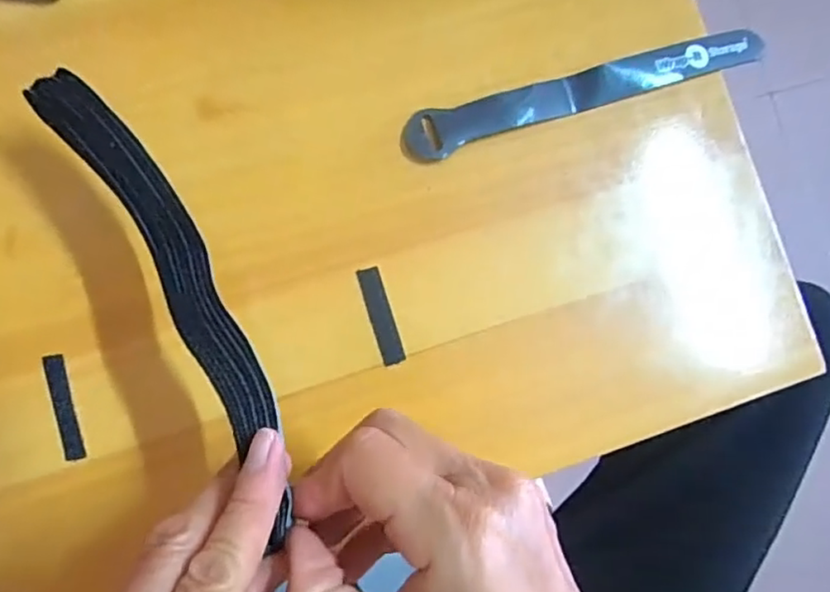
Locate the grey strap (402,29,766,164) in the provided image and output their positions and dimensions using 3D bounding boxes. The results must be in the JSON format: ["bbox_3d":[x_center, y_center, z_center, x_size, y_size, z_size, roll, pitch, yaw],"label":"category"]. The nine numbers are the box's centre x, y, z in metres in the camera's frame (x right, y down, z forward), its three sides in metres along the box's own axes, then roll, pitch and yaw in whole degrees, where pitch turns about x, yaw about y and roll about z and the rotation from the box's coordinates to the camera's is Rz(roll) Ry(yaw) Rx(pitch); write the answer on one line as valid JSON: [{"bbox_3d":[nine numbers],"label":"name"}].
[{"bbox_3d":[0.090,-0.105,0.316,0.198,0.004,0.023,-17,87,-8],"label":"grey strap"}]

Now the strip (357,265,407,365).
[{"bbox_3d":[-0.016,0.009,0.295,0.011,0.004,0.047,-17,87,-8],"label":"strip"}]

